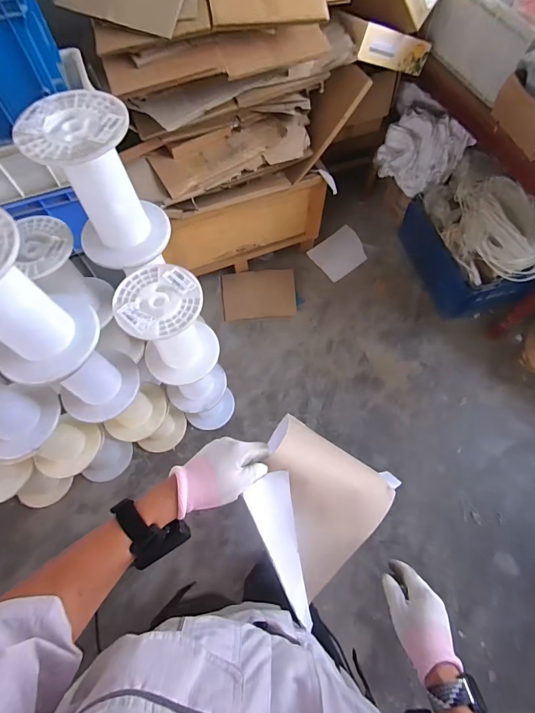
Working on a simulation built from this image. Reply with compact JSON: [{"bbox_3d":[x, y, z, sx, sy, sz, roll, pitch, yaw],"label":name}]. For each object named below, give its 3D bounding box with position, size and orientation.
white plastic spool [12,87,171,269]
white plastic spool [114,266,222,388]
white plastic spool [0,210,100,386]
[{"bbox_3d":[-0.361,-0.368,0.790,0.196,0.308,0.179,0,65,0],"label":"white plastic spool"},{"bbox_3d":[-0.255,-0.074,0.960,0.192,0.294,0.185,0,65,0],"label":"white plastic spool"},{"bbox_3d":[-0.486,-0.094,0.666,0.181,0.295,0.198,0,65,0],"label":"white plastic spool"}]

